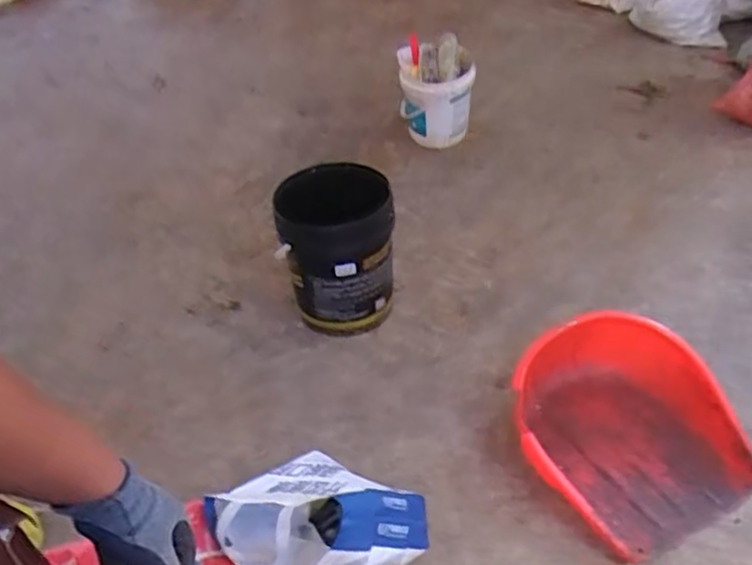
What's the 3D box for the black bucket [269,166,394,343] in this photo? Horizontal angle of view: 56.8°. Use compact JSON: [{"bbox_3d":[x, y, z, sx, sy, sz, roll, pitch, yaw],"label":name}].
[{"bbox_3d":[-0.090,-0.077,1.815,0.278,0.380,0.274,-4,39,4],"label":"black bucket"}]

